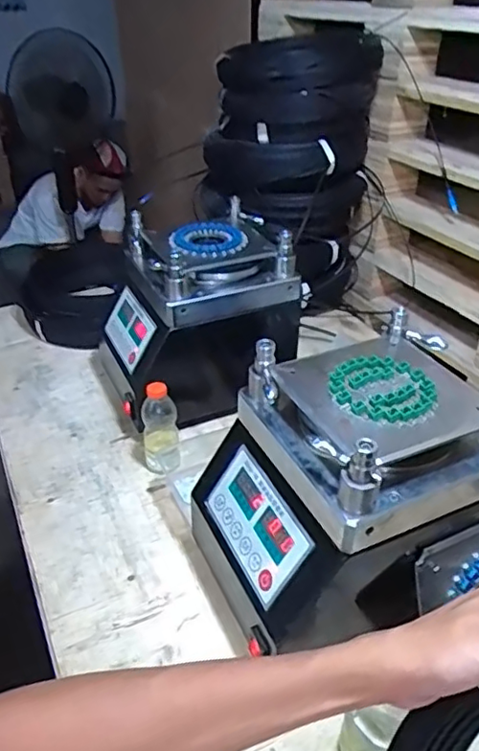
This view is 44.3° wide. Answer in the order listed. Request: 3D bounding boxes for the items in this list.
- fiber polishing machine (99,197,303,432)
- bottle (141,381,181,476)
[{"bbox_3d":[-0.063,-0.079,0.988,0.308,0.317,0.224,-13,36,-17],"label":"fiber polishing machine"},{"bbox_3d":[-0.115,0.076,0.848,0.052,0.144,0.045,-9,35,-12],"label":"bottle"}]

